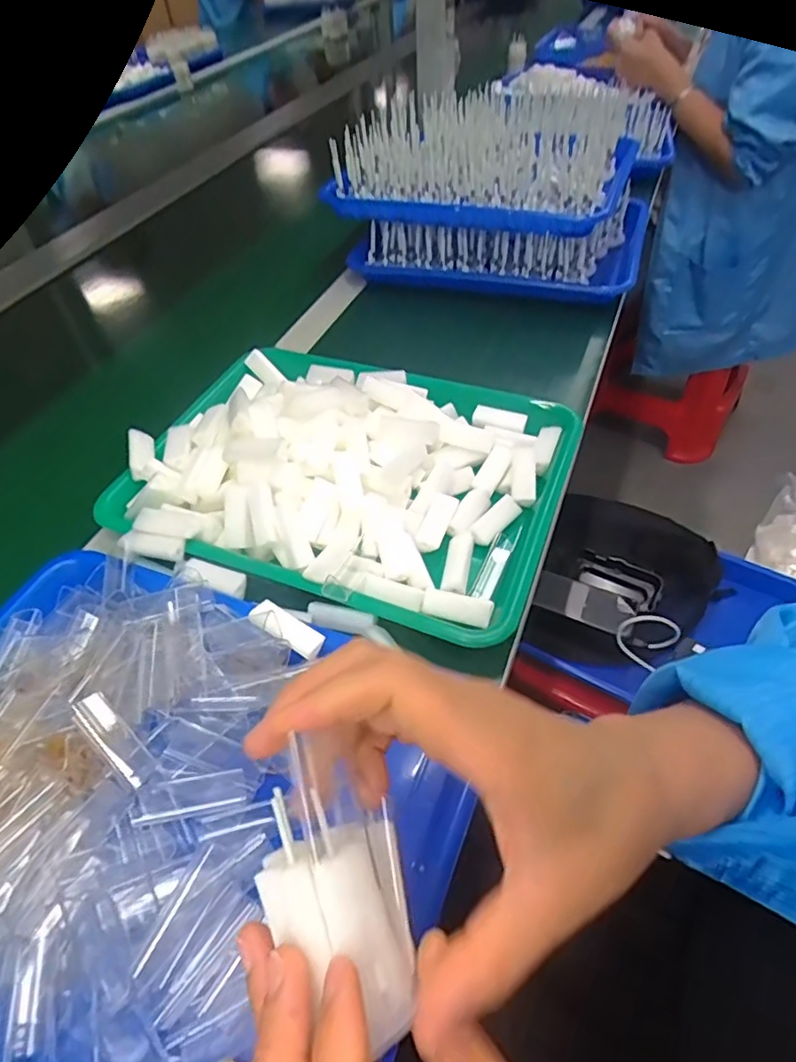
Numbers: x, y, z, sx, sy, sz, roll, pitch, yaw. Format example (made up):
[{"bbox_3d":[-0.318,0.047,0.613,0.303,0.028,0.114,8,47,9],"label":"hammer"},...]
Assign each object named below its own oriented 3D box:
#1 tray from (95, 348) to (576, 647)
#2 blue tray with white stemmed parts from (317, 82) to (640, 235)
[{"bbox_3d":[-0.044,-0.056,0.466,0.334,0.066,0.259,15,52,17],"label":"tray"},{"bbox_3d":[0.108,-0.448,0.709,0.314,0.064,0.252,17,53,19],"label":"blue tray with white stemmed parts"}]

